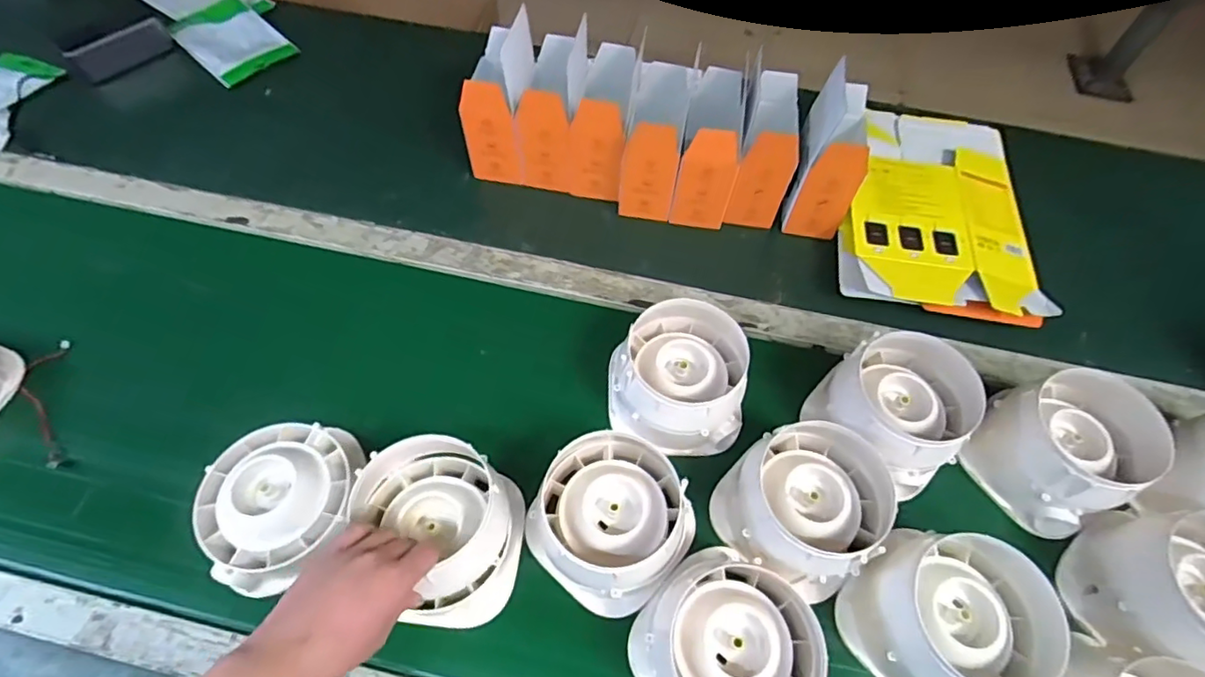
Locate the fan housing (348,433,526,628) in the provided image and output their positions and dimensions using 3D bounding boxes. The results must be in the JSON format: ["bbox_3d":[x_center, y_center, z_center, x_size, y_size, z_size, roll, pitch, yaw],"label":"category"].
[{"bbox_3d":[-0.141,0.165,0.504,0.135,0.087,0.135,10,60,3],"label":"fan housing"}]

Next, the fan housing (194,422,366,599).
[{"bbox_3d":[-0.286,0.144,0.530,0.130,0.059,0.131,1,60,-2],"label":"fan housing"}]

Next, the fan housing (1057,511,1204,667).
[{"bbox_3d":[0.499,0.214,0.507,0.123,0.107,0.129,1,60,-2],"label":"fan housing"}]

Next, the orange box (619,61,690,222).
[{"bbox_3d":[0.062,-0.234,0.705,0.062,0.139,0.112,9,60,2],"label":"orange box"}]

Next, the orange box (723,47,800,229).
[{"bbox_3d":[0.191,-0.219,0.699,0.068,0.137,0.116,13,61,4],"label":"orange box"}]

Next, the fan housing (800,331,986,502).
[{"bbox_3d":[0.293,0.066,0.582,0.144,0.091,0.135,-37,68,-21],"label":"fan housing"}]

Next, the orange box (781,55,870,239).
[{"bbox_3d":[0.264,-0.213,0.681,0.068,0.166,0.109,11,58,4],"label":"orange box"}]

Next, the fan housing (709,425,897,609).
[{"bbox_3d":[0.185,0.148,0.539,0.137,0.088,0.144,1,60,-2],"label":"fan housing"}]

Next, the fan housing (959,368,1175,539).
[{"bbox_3d":[0.448,0.103,0.569,0.137,0.088,0.130,-22,64,-15],"label":"fan housing"}]

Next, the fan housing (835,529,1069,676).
[{"bbox_3d":[0.287,0.230,0.483,0.135,0.097,0.130,1,60,-2],"label":"fan housing"}]

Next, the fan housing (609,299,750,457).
[{"bbox_3d":[0.082,0.034,0.585,0.122,0.098,0.128,18,61,7],"label":"fan housing"}]

